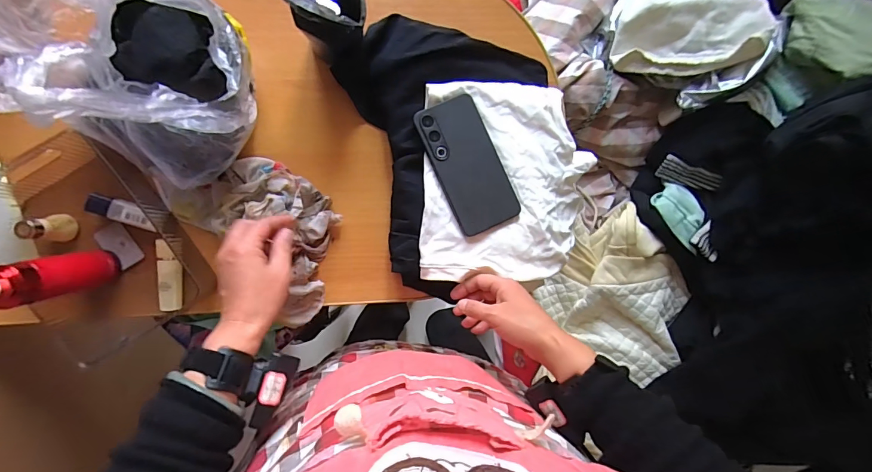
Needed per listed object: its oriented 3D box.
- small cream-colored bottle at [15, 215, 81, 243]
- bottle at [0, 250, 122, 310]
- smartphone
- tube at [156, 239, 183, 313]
[{"bbox_3d":[-0.440,-0.008,0.464,0.023,0.059,0.030,-5,94,-8],"label":"small cream-colored bottle"},{"bbox_3d":[-0.394,0.041,0.420,0.034,0.155,0.039,-10,95,-8],"label":"bottle"},{"bbox_3d":[0.038,-0.086,0.494,0.079,0.013,0.160,-26,97,-6],"label":"smartphone"},{"bbox_3d":[-0.326,0.049,0.501,0.026,0.019,0.087,2,93,-8],"label":"tube"}]

